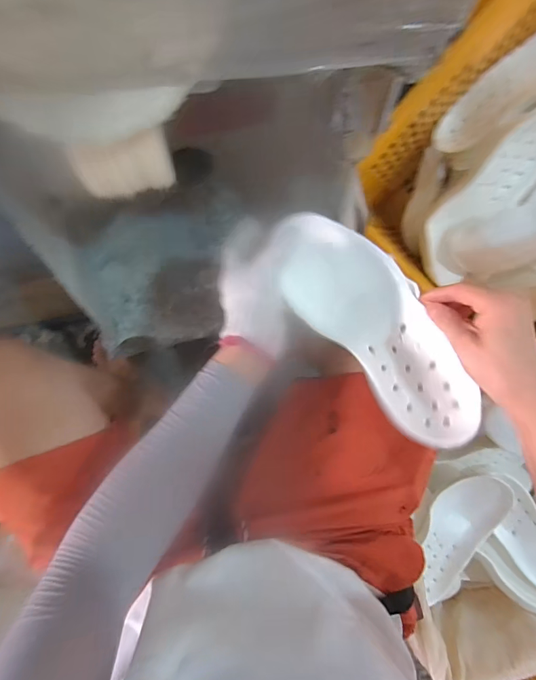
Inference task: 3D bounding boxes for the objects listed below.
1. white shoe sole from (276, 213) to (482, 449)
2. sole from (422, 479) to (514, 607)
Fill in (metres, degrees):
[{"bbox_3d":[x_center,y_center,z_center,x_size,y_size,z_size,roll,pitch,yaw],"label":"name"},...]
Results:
[{"bbox_3d":[0.115,-0.020,0.421,0.105,0.031,0.282,-36,82,-8],"label":"white shoe sole"},{"bbox_3d":[0.366,0.378,0.752,0.124,0.035,0.265,14,104,-2],"label":"sole"}]

